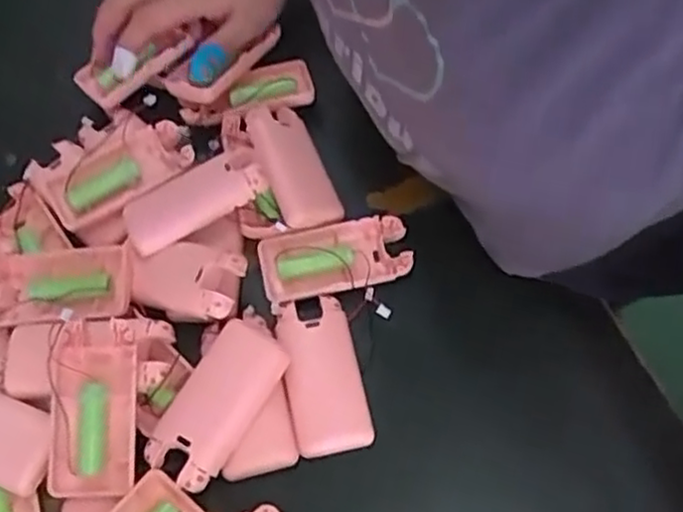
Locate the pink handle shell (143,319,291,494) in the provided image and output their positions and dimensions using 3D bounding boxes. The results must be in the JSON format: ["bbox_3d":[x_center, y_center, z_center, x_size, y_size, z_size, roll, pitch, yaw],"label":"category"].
[{"bbox_3d":[-0.070,0.084,0.411,0.043,0.018,0.092,28,67,13],"label":"pink handle shell"}]

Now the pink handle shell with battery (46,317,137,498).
[{"bbox_3d":[-0.137,0.085,0.403,0.044,0.020,0.093,-1,78,-1],"label":"pink handle shell with battery"}]

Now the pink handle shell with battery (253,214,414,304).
[{"bbox_3d":[-0.004,0.003,0.466,0.094,0.016,0.047,-11,64,-6],"label":"pink handle shell with battery"}]

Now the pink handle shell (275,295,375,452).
[{"bbox_3d":[-0.012,0.071,0.432,0.044,0.013,0.090,-11,64,-6],"label":"pink handle shell"}]

